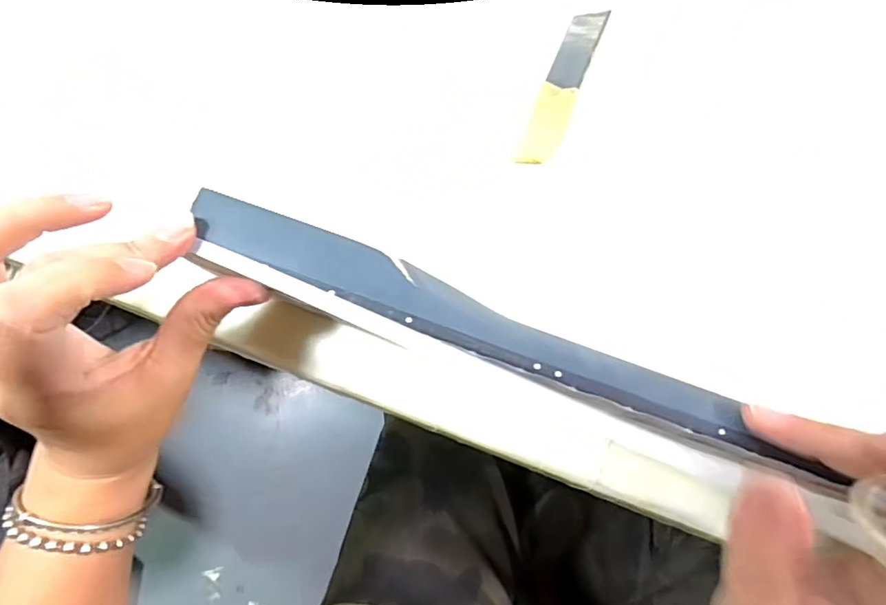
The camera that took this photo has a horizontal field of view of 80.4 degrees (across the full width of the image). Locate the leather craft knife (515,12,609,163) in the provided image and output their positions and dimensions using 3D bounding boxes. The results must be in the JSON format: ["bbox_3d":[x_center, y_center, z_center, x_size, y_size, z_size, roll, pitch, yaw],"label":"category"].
[{"bbox_3d":[0.062,-0.112,0.271,0.019,0.006,0.092,23,79,4],"label":"leather craft knife"}]

